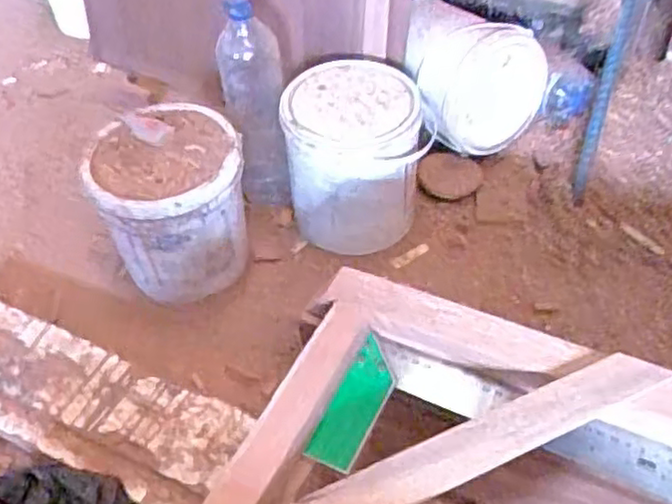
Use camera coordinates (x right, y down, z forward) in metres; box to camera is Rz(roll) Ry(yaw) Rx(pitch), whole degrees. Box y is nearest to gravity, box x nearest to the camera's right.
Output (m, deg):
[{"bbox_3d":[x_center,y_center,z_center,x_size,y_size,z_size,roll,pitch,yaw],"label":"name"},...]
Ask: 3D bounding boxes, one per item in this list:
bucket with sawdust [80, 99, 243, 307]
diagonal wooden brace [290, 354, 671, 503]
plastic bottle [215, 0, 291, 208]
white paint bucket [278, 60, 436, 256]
[{"bbox_3d":[-0.192,-0.059,0.889,0.163,0.179,0.171,-2,48,2],"label":"bucket with sawdust"},{"bbox_3d":[0.072,0.140,0.477,0.341,0.019,0.036,-20,50,-14],"label":"diagonal wooden brace"},{"bbox_3d":[-0.100,-0.165,0.917,0.080,0.295,0.089,-8,48,-3],"label":"plastic bottle"},{"bbox_3d":[0.028,-0.126,0.949,0.188,0.190,0.161,-9,48,-4],"label":"white paint bucket"}]

